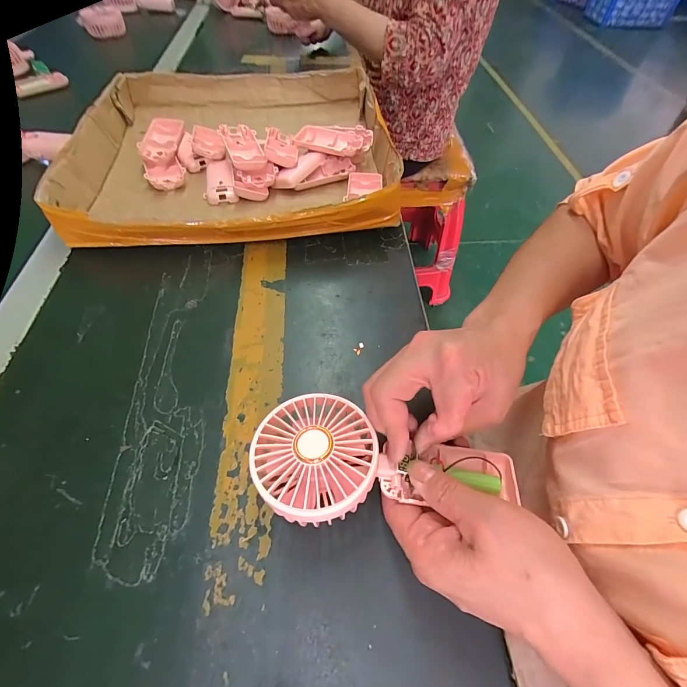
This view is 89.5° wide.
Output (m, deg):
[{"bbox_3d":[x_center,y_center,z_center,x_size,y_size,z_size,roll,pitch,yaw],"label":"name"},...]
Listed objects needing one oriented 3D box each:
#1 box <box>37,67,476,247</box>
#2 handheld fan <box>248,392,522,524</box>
[{"bbox_3d":[-0.142,-0.271,0.487,0.394,0.064,0.360,-7,56,-8],"label":"box"},{"bbox_3d":[0.030,0.084,0.247,0.185,0.031,0.086,9,56,-5],"label":"handheld fan"}]

